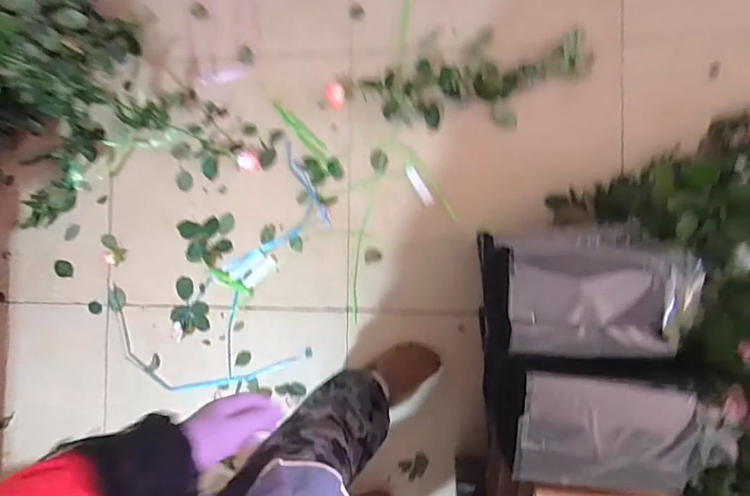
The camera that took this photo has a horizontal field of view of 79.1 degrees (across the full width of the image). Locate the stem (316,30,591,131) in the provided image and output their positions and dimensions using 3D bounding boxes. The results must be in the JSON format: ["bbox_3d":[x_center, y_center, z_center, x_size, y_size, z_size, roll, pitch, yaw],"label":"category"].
[{"bbox_3d":[0.164,-0.358,0.954,0.538,0.048,0.187,3,92,8],"label":"stem"}]

